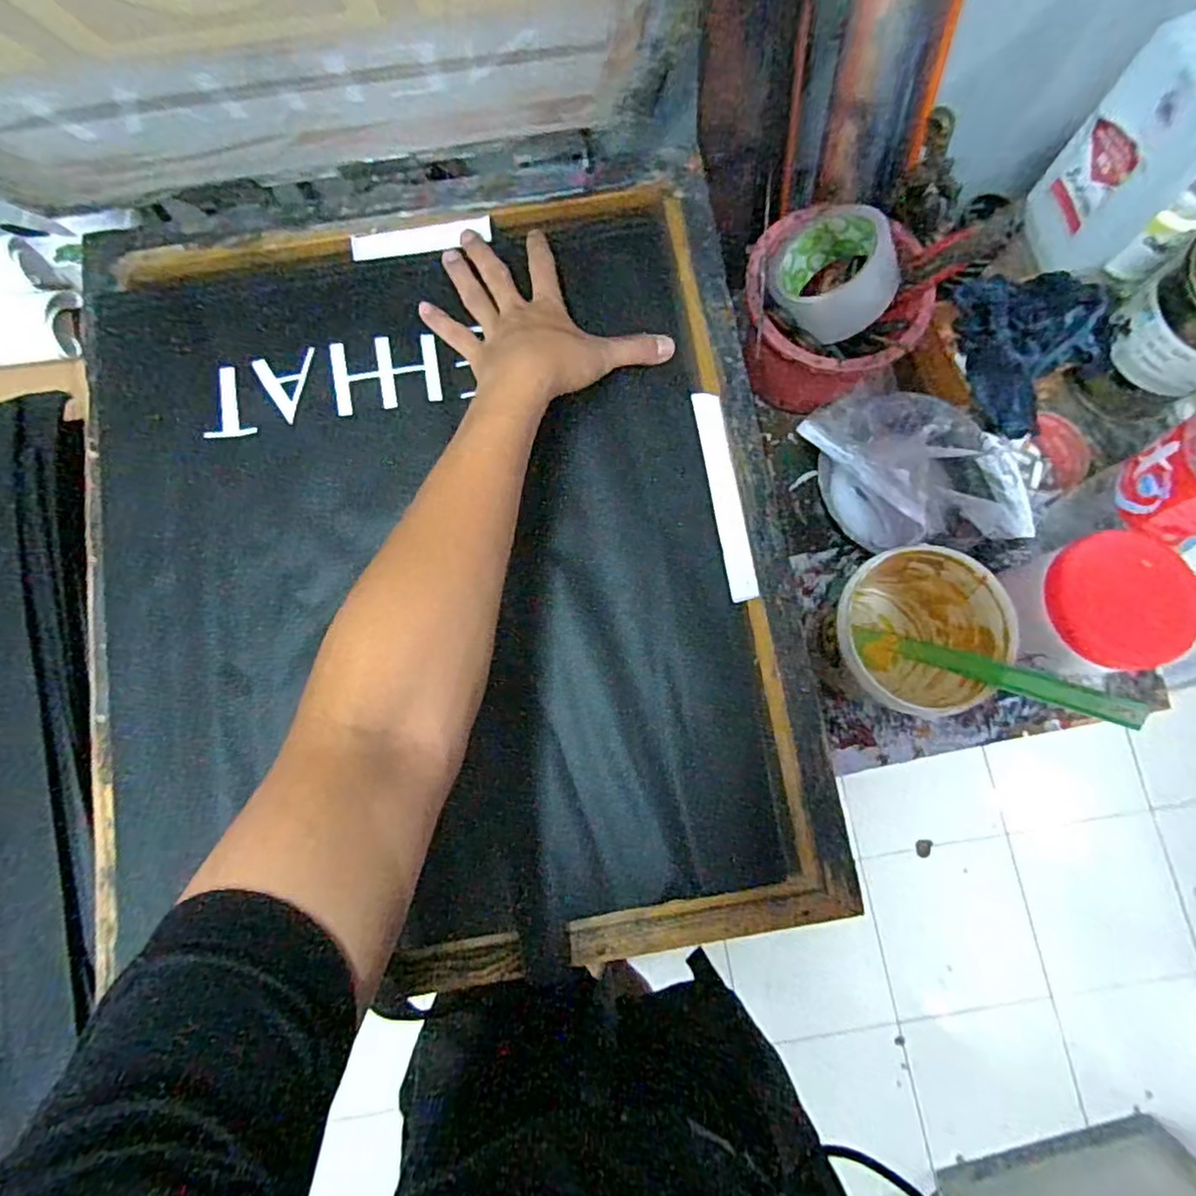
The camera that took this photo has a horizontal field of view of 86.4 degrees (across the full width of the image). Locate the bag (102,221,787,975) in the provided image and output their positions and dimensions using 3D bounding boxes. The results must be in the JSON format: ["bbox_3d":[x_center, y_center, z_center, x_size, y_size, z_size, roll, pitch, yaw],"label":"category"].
[{"bbox_3d":[-0.129,-0.019,0.461,0.446,0.019,0.505,-10,81,-2],"label":"bag"}]

